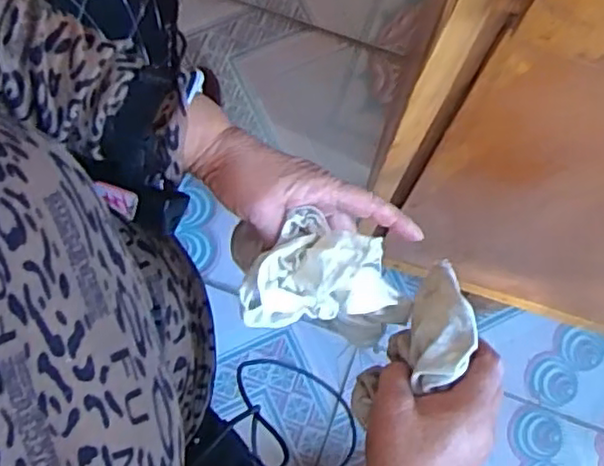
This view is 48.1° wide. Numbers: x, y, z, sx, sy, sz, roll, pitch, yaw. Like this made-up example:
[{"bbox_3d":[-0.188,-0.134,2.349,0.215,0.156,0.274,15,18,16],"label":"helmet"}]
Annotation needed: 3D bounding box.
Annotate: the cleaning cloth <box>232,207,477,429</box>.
[{"bbox_3d":[0.026,0.052,0.423,0.143,0.090,0.095,16,75,3],"label":"cleaning cloth"}]

